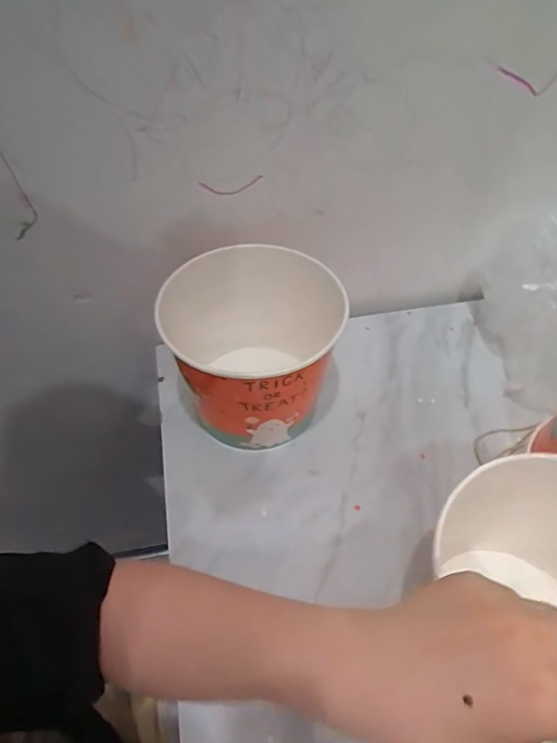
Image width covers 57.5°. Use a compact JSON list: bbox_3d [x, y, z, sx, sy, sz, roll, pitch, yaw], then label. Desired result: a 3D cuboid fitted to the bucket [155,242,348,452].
[{"bbox_3d":[-0.009,-0.021,0.487,0.171,0.127,0.156,0,50,0],"label":"bucket"}]

